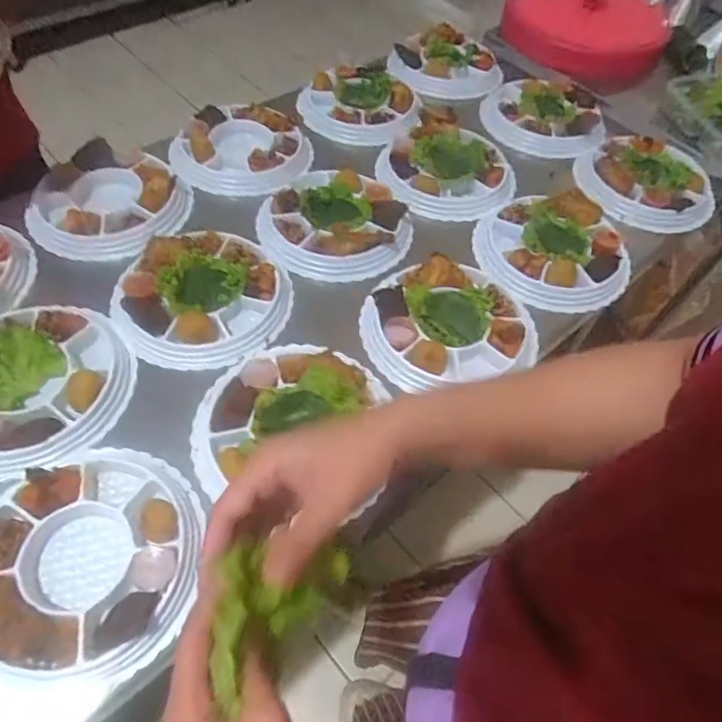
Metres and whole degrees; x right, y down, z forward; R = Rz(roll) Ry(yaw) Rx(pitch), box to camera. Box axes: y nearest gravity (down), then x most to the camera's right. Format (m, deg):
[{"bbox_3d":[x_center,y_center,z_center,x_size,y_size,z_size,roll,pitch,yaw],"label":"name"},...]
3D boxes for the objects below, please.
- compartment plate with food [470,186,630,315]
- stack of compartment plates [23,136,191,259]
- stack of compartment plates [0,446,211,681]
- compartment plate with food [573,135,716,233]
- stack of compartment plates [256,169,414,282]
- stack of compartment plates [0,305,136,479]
[{"bbox_3d":[0.282,-0.165,0.803,0.217,0.067,0.200,2,56,-4],"label":"compartment plate with food"},{"bbox_3d":[-0.372,-0.229,0.812,0.229,0.061,0.200,-7,58,-10],"label":"stack of compartment plates"},{"bbox_3d":[-0.270,0.185,0.530,0.217,0.039,0.216,0,57,-5],"label":"stack of compartment plates"},{"bbox_3d":[0.470,-0.307,0.921,0.232,0.043,0.198,0,57,-5],"label":"compartment plate with food"},{"bbox_3d":[-0.037,-0.210,0.811,0.226,0.047,0.211,3,56,-3],"label":"stack of compartment plates"},{"bbox_3d":[-0.373,0.020,0.620,0.207,0.043,0.228,11,56,2],"label":"stack of compartment plates"}]

